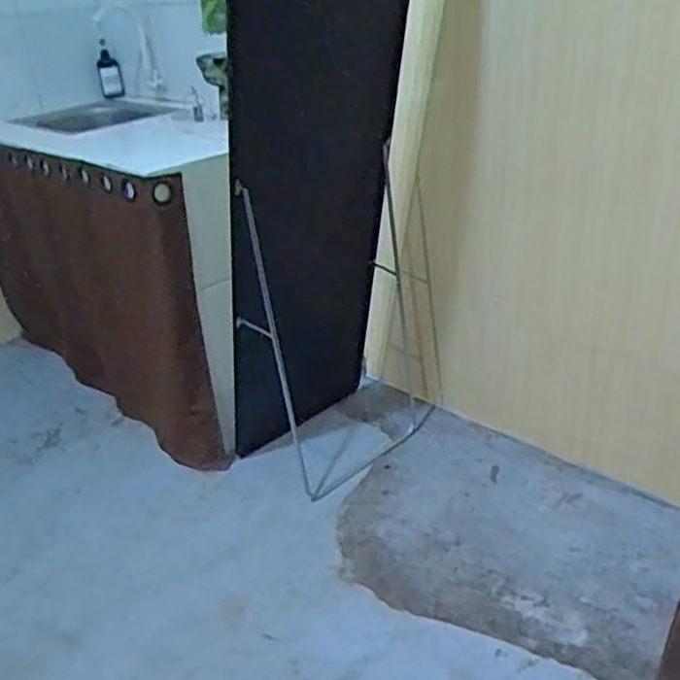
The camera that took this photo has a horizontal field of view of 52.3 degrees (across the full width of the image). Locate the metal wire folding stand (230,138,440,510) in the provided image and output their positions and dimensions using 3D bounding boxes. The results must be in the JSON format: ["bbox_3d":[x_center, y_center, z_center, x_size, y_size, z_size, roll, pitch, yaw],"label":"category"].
[{"bbox_3d":[0.013,-0.051,1.656,0.230,0.683,0.489,23,39,40],"label":"metal wire folding stand"}]

